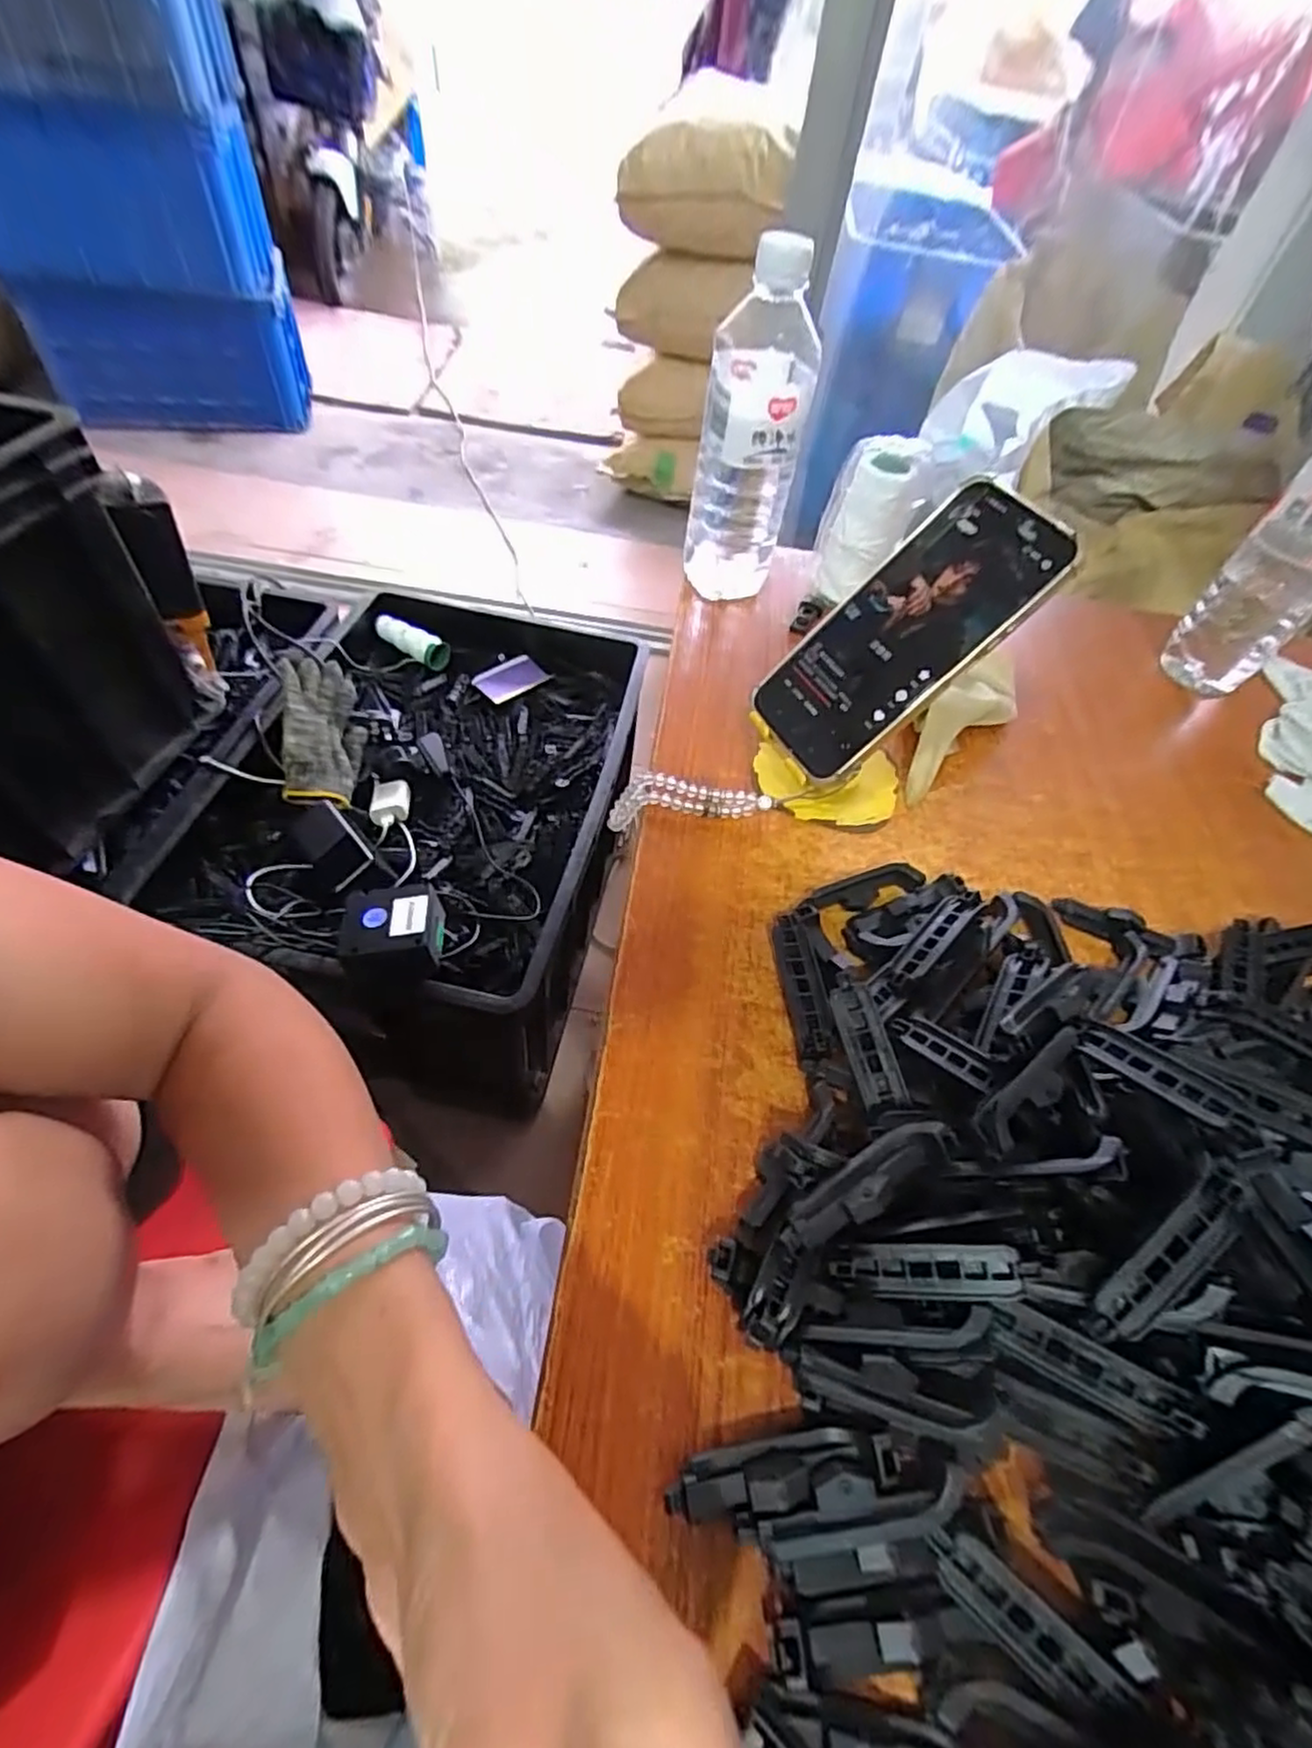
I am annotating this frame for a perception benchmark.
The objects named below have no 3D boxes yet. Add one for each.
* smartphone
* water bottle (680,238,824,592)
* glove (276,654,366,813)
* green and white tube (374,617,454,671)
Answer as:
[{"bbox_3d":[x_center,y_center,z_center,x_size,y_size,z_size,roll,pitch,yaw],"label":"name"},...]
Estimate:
[{"bbox_3d":[0.131,-0.129,0.376,0.167,0.007,0.078,-43,58,18],"label":"smartphone"},{"bbox_3d":[0.064,-0.294,0.491,0.071,0.217,0.065,10,53,0],"label":"water bottle"},{"bbox_3d":[-0.394,-0.170,0.819,0.080,0.084,0.194,-9,55,-13],"label":"glove"},{"bbox_3d":[-0.346,-0.328,0.986,0.113,0.037,0.033,26,55,12],"label":"green and white tube"}]

